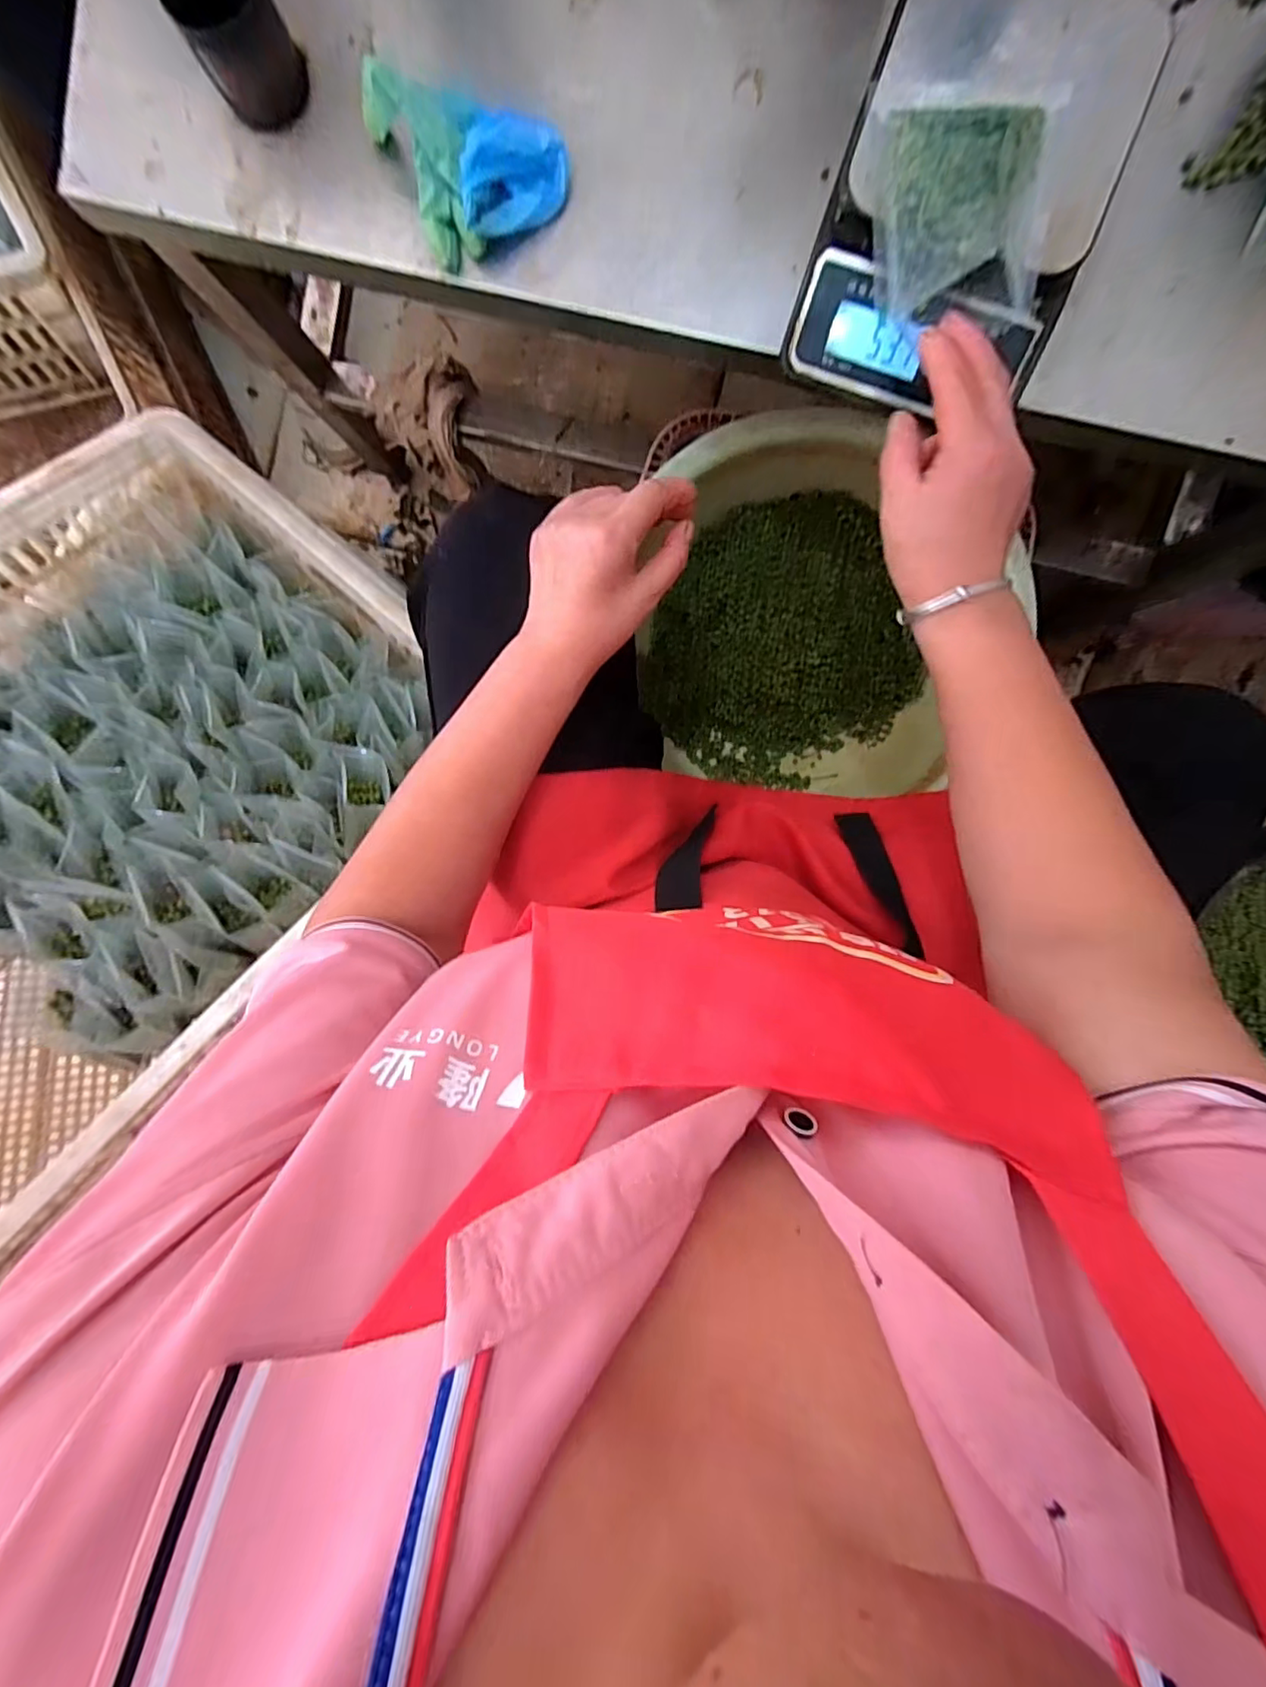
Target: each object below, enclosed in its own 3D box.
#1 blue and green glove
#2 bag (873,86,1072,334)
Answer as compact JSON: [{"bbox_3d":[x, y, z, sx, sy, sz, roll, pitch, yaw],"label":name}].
[{"bbox_3d":[-0.101,-0.438,0.371,0.109,0.045,0.089,-20,95,5],"label":"blue and green glove"},{"bbox_3d":[0.183,-0.350,0.319,0.097,0.032,0.118,1,97,3],"label":"bag"}]

